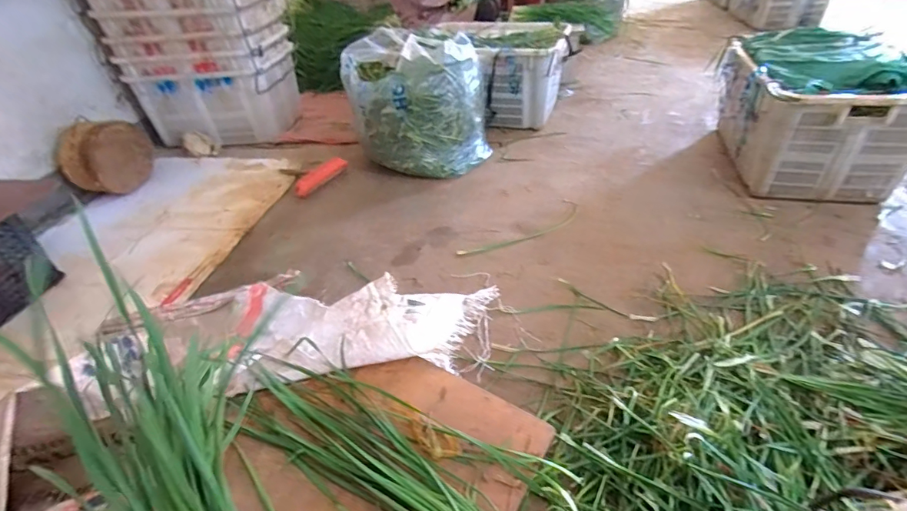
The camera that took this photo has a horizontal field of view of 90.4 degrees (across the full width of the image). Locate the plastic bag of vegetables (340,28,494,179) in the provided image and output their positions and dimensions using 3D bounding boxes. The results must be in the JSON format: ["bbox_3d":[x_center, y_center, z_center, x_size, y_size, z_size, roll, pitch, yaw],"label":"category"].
[{"bbox_3d":[-0.137,-0.615,1.795,0.516,0.438,0.514,-7,39,-2],"label":"plastic bag of vegetables"}]

